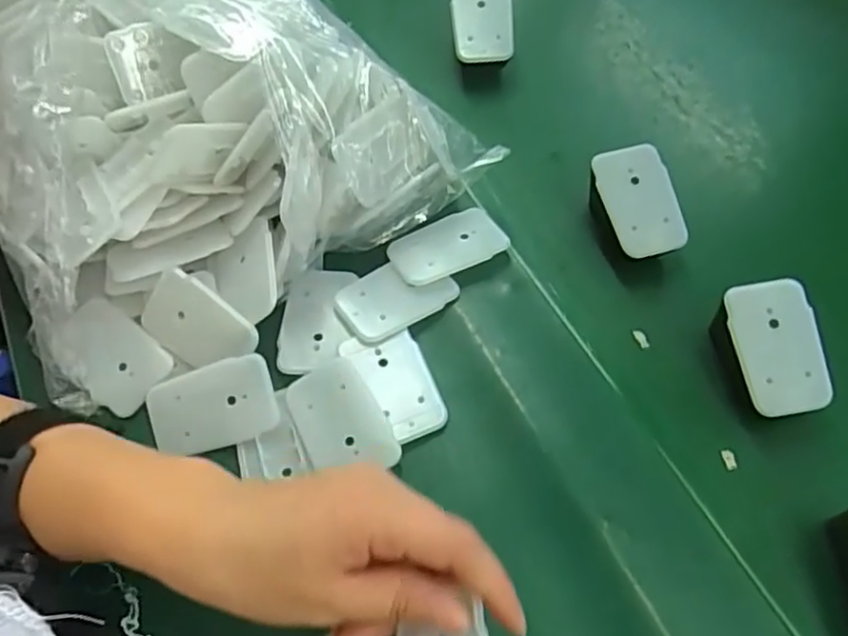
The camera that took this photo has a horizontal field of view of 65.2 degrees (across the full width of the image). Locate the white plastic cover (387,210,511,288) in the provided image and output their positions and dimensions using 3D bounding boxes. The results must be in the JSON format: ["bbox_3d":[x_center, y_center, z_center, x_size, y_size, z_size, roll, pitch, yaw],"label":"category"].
[{"bbox_3d":[0.014,-0.043,0.411,0.069,0.011,0.039,-22,62,-11],"label":"white plastic cover"}]

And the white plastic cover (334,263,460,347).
[{"bbox_3d":[-0.017,-0.012,0.388,0.065,0.007,0.042,-34,64,-16],"label":"white plastic cover"}]

